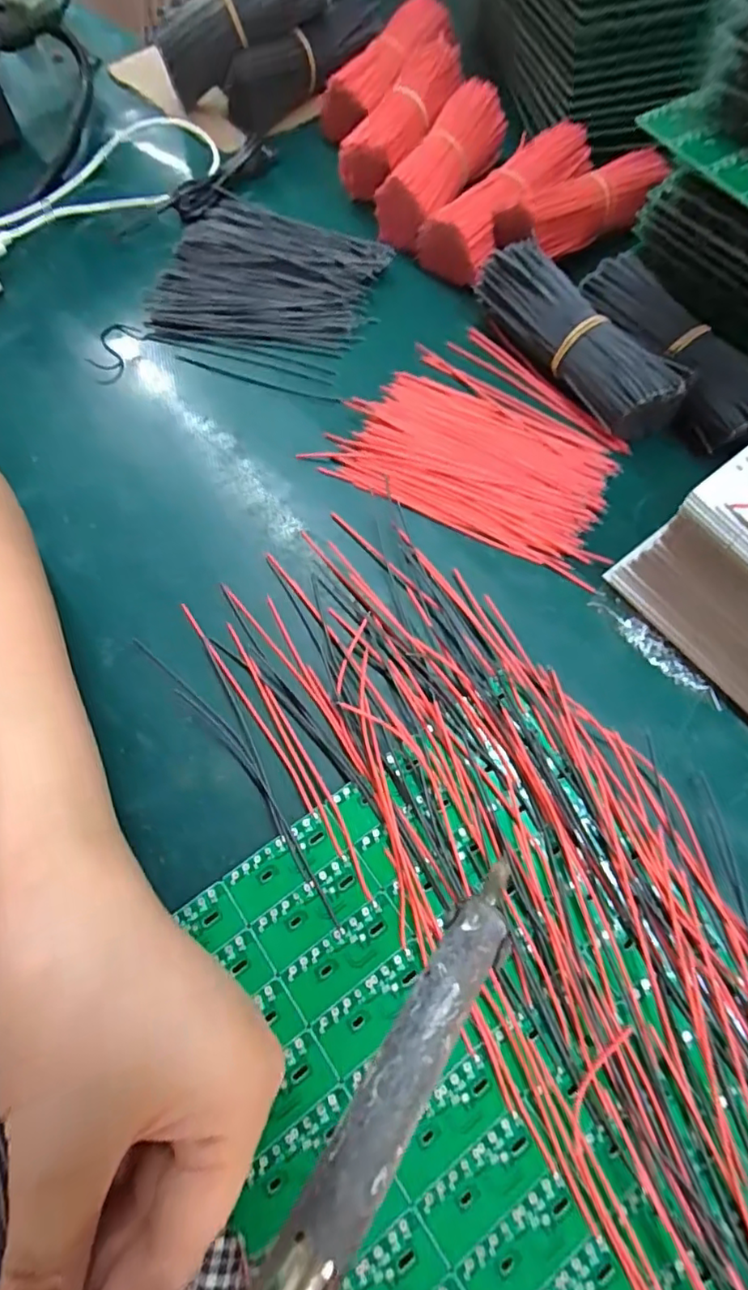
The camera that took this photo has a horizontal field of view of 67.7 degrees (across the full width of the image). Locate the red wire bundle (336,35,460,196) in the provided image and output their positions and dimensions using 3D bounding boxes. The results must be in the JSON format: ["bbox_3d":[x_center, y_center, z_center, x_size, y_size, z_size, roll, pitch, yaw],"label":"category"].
[{"bbox_3d":[0.022,-0.343,0.364,0.036,0.032,0.119,26,71,10],"label":"red wire bundle"}]

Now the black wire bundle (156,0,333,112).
[{"bbox_3d":[-0.086,-0.412,0.366,0.120,0.042,0.036,-27,70,9],"label":"black wire bundle"}]

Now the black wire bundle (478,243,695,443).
[{"bbox_3d":[0.106,-0.164,0.298,0.029,0.035,0.127,-35,73,-12],"label":"black wire bundle"}]

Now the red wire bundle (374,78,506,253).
[{"bbox_3d":[0.041,-0.302,0.352,0.039,0.033,0.126,28,72,11],"label":"red wire bundle"}]

